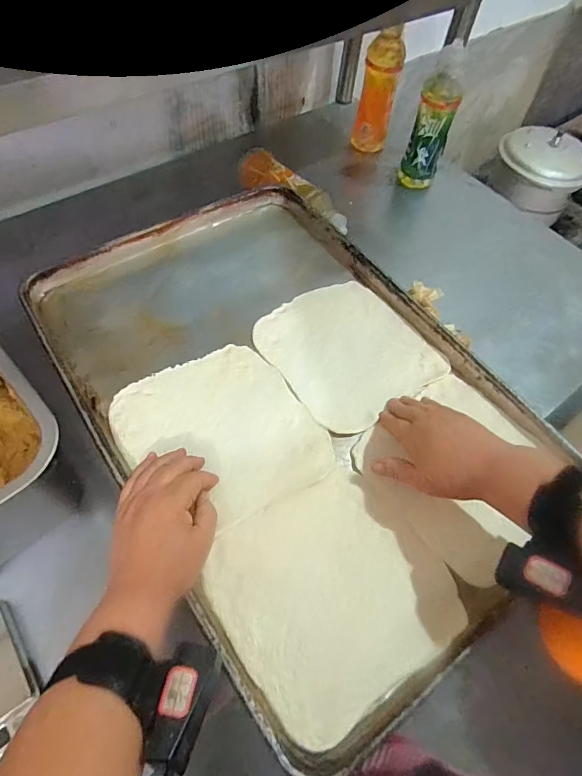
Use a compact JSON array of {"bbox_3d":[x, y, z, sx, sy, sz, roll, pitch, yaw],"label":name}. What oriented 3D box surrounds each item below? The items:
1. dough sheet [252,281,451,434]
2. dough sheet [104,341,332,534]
[{"bbox_3d":[0.069,-0.049,0.555,0.180,0.007,0.188,-32,66,-21],"label":"dough sheet"},{"bbox_3d":[-0.076,0.047,0.483,0.185,0.012,0.190,-27,64,-19],"label":"dough sheet"}]

